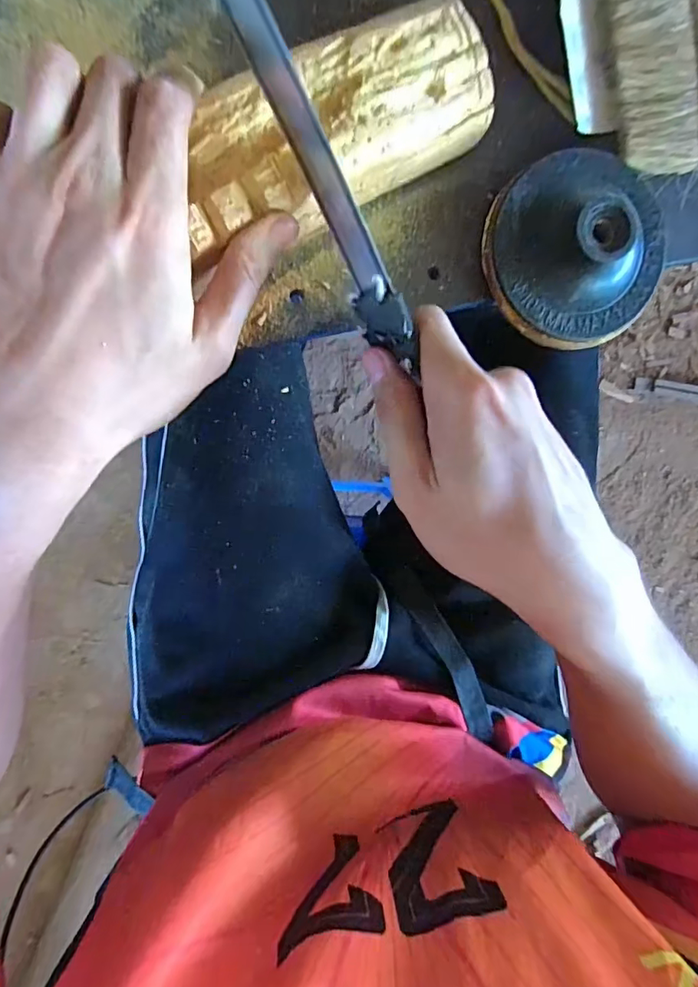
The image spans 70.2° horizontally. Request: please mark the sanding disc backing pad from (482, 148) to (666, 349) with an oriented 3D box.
[{"bbox_3d":[0.112,-0.117,0.233,0.087,0.023,0.087,-21,98,-2],"label":"sanding disc backing pad"}]

